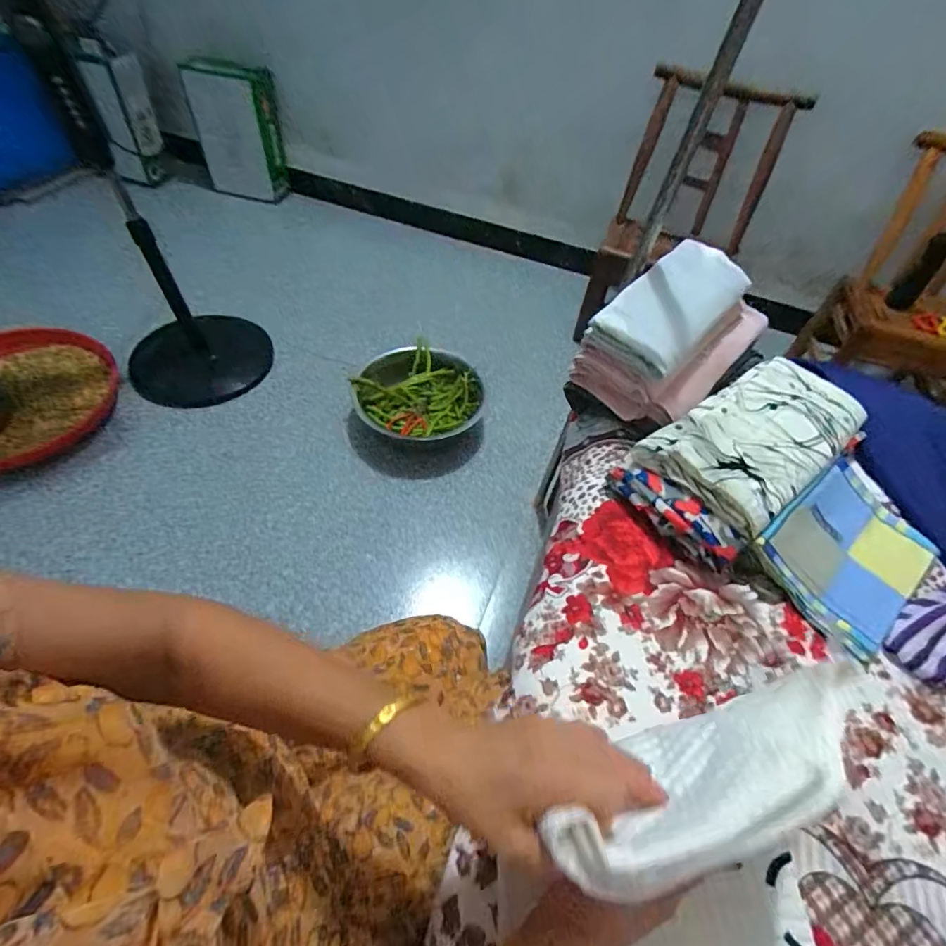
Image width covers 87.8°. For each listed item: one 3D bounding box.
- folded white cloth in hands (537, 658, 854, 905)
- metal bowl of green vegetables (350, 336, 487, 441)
[{"bbox_3d":[0.154,0.202,0.325,0.228,0.094,0.072,-21,58,-19],"label":"folded white cloth in hands"},{"bbox_3d":[-0.135,-0.188,1.215,0.309,0.095,0.295,2,54,-2],"label":"metal bowl of green vegetables"}]

